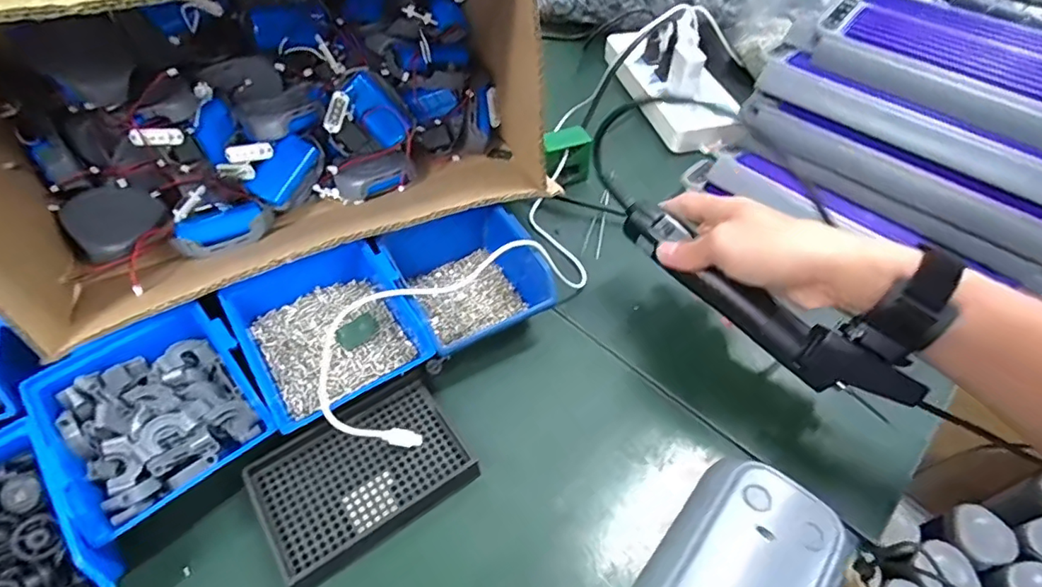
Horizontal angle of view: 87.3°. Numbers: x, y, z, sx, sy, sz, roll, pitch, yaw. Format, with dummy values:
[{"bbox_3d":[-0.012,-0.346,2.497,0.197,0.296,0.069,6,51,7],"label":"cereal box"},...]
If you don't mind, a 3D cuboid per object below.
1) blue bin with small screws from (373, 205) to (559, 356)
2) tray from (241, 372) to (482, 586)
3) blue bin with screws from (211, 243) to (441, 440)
[{"bbox_3d":[-0.046,-0.018,0.468,0.118,0.057,0.138,-25,55,-20],"label":"blue bin with small screws"},{"bbox_3d":[-0.109,0.123,0.378,0.134,0.014,0.092,-29,57,-23],"label":"tray"},{"bbox_3d":[-0.150,0.025,0.423,0.117,0.053,0.141,-27,56,-21],"label":"blue bin with screws"}]

